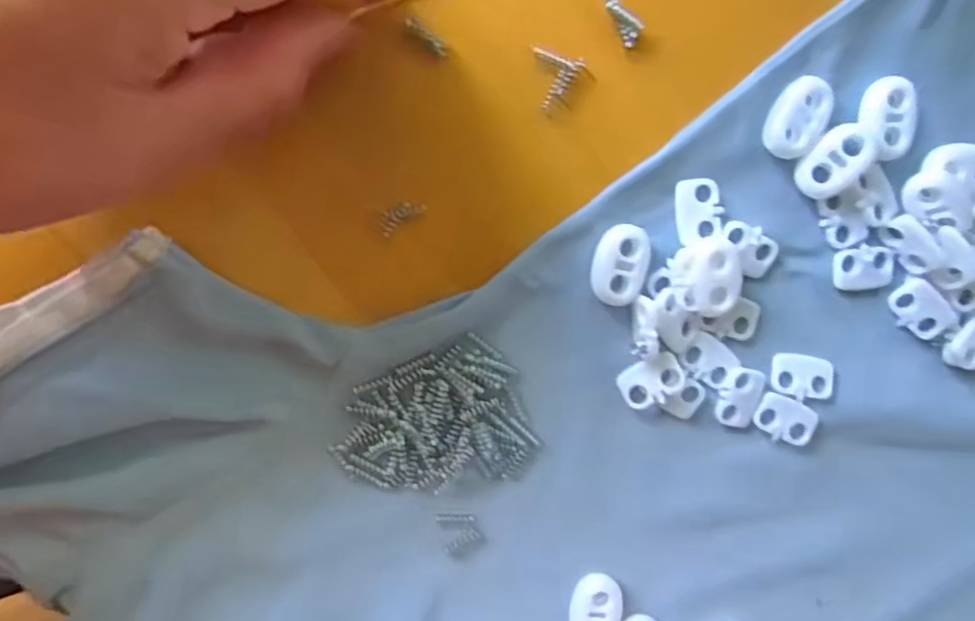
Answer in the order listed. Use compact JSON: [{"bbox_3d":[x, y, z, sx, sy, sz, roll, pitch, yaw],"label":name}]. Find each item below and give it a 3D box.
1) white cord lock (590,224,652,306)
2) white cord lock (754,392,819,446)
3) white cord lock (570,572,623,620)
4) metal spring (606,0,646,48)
[{"bbox_3d":[0.037,-0.013,0.174,0.015,0.005,0.022,8,97,-7],"label":"white cord lock"},{"bbox_3d":[0.089,0.032,0.185,0.019,0.004,0.013,23,95,-8],"label":"white cord lock"},{"bbox_3d":[0.033,0.091,0.191,0.014,0.005,0.022,8,97,-7],"label":"white cord lock"},{"bbox_3d":[0.036,-0.077,0.166,0.005,0.005,0.014,-41,112,1],"label":"metal spring"}]

